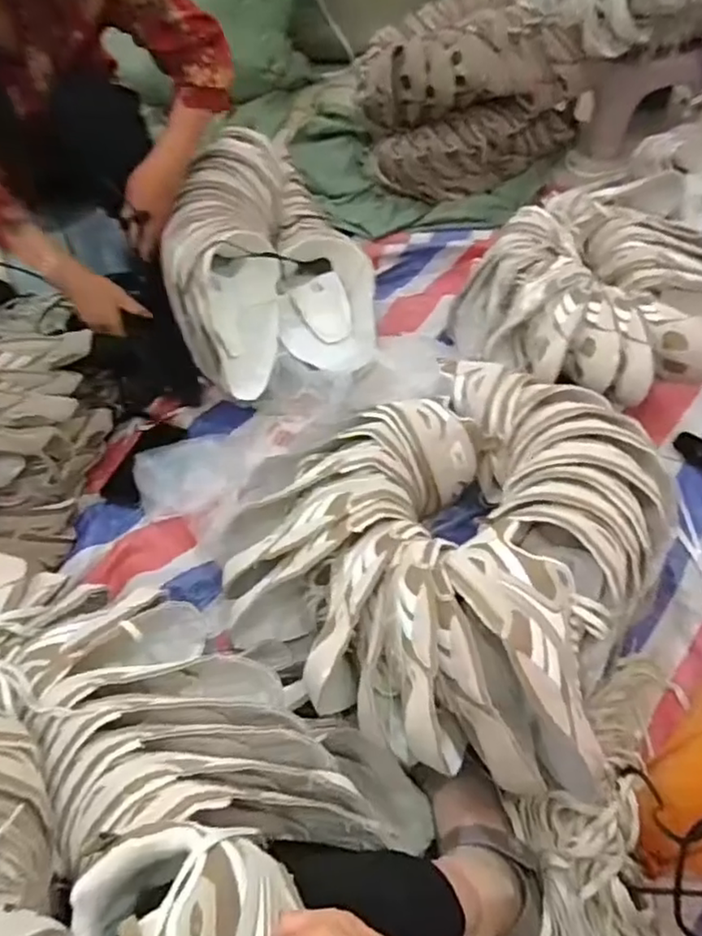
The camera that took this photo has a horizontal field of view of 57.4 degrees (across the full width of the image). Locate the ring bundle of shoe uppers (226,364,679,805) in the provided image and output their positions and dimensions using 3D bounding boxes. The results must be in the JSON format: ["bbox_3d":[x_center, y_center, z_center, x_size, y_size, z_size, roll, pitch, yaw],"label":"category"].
[{"bbox_3d":[0.132,0.082,0.777,0.451,0.168,0.494,-3,52,4],"label":"ring bundle of shoe uppers"}]

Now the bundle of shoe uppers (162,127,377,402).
[{"bbox_3d":[-0.146,-0.372,1.098,0.316,0.242,0.470,-13,52,-4],"label":"bundle of shoe uppers"}]

